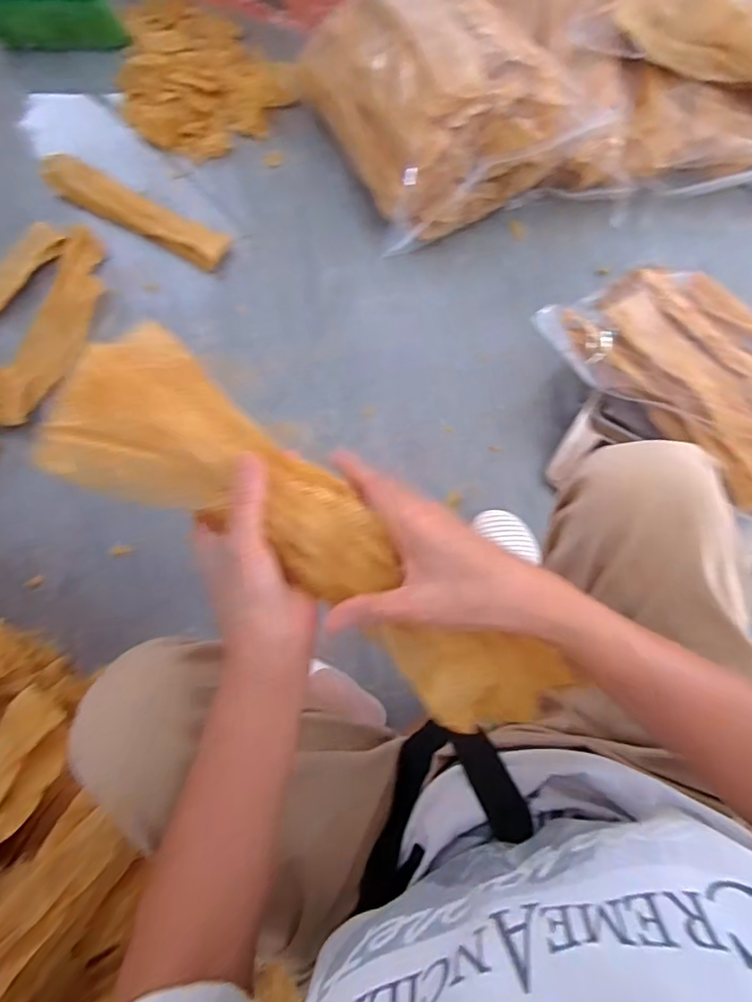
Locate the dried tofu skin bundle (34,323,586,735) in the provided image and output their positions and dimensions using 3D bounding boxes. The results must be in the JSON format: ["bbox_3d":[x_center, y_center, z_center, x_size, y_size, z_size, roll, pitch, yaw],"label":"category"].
[{"bbox_3d":[-0.035,0.036,0.315,0.353,0.032,0.092,39,79,-7],"label":"dried tofu skin bundle"}]

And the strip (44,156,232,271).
[{"bbox_3d":[-0.413,-0.499,0.872,0.310,0.031,0.069,25,77,-7],"label":"strip"}]

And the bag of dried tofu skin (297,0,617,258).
[{"bbox_3d":[0.112,-0.690,0.849,0.359,0.180,0.388,-27,78,-6],"label":"bag of dried tofu skin"}]

